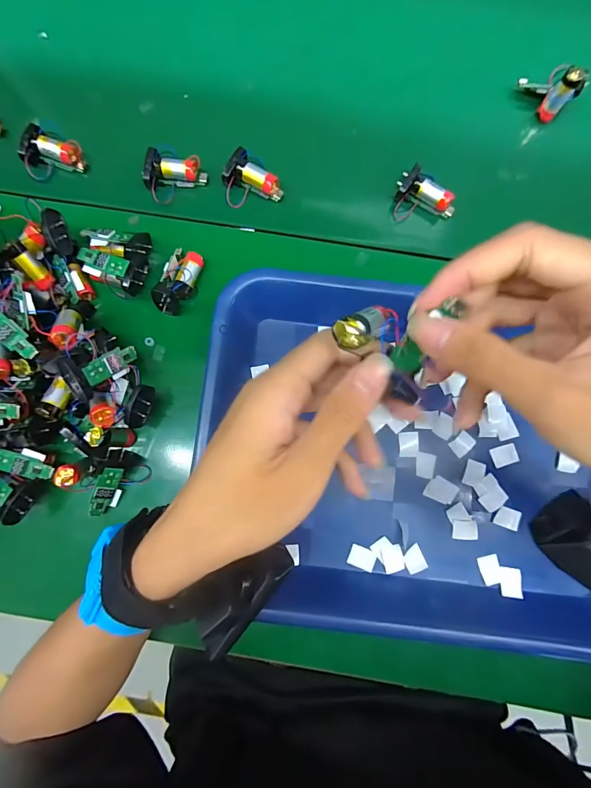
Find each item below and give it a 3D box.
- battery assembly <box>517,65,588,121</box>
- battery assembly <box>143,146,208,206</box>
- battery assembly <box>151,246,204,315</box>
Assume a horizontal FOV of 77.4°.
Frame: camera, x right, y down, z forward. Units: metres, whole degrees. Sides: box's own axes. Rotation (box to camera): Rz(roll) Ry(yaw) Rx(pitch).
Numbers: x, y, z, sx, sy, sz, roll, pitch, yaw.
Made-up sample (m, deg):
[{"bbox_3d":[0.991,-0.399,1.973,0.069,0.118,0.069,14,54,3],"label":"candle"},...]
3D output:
[{"bbox_3d":[0.221,-0.266,0.321,0.049,0.044,0.021,31,84,4],"label":"battery assembly"},{"bbox_3d":[-0.105,-0.191,0.322,0.049,0.016,0.040,3,83,1],"label":"battery assembly"},{"bbox_3d":[-0.096,-0.093,0.305,0.025,0.028,0.054,18,82,3],"label":"battery assembly"}]

